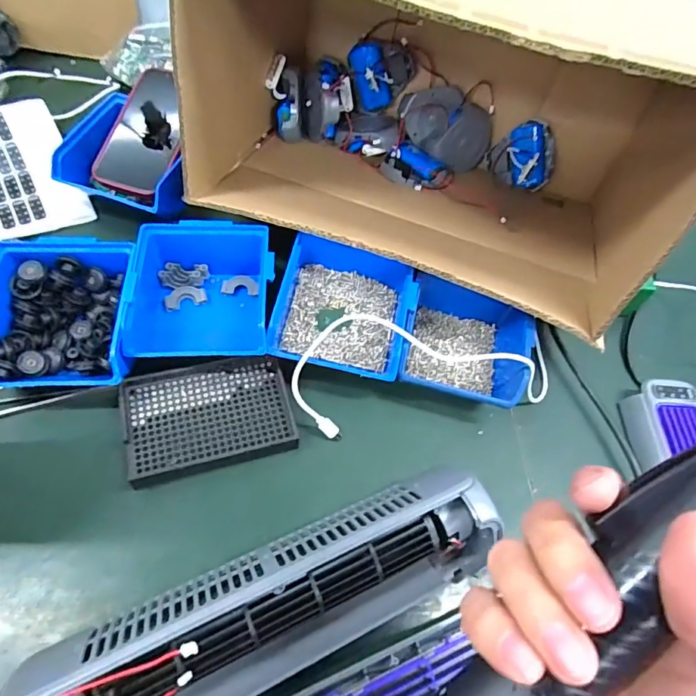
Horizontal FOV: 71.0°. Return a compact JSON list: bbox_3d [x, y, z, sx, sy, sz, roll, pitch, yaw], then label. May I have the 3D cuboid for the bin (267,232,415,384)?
[{"bbox_3d":[-0.004,-0.039,0.455,0.115,0.050,0.132,13,58,0],"label":"bin"}]

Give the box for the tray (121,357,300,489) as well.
[{"bbox_3d":[-0.117,0.054,0.413,0.133,0.017,0.093,-10,61,-15],"label":"tray"}]

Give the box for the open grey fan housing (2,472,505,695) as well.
[{"bbox_3d":[-0.040,0.166,0.313,0.316,0.075,0.085,-19,64,-19],"label":"open grey fan housing"}]

